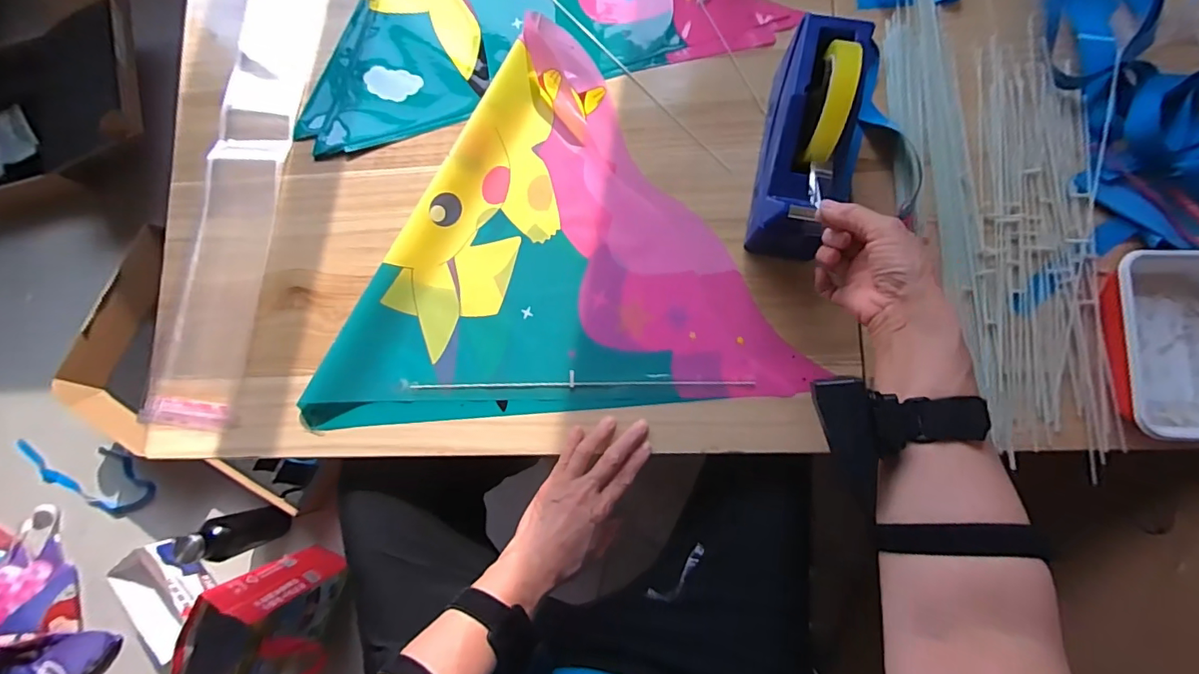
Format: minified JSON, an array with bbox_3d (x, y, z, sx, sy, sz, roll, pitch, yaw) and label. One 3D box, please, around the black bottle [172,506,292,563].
[{"bbox_3d":[-0.683,0.369,0.943,0.073,0.214,0.074,-17,82,3],"label":"black bottle"}]

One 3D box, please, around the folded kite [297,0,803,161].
[{"bbox_3d":[-0.102,-0.449,0.594,0.528,0.015,0.379,-12,82,4],"label":"folded kite"}]

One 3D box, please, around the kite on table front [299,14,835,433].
[{"bbox_3d":[-0.064,-0.117,0.543,0.487,0.025,0.395,-5,83,5],"label":"kite on table front"}]

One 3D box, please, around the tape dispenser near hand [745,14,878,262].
[{"bbox_3d":[0.195,-0.184,0.480,0.068,0.120,0.210,11,95,6],"label":"tape dispenser near hand"}]

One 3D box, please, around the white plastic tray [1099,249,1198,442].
[{"bbox_3d":[0.531,0.008,0.461,0.112,0.039,0.167,1,83,5],"label":"white plastic tray"}]

